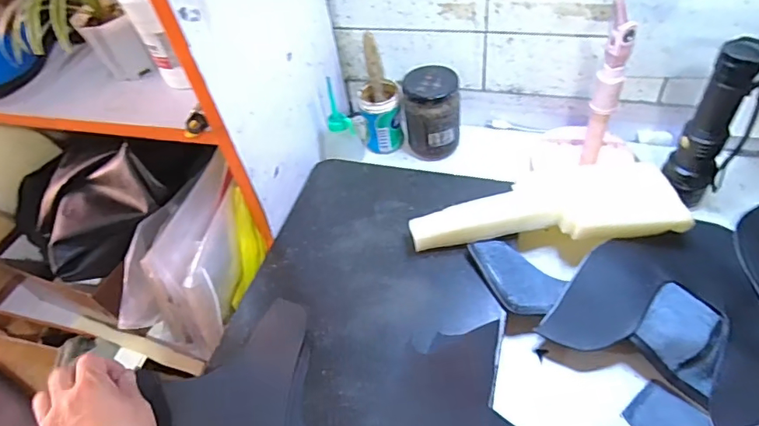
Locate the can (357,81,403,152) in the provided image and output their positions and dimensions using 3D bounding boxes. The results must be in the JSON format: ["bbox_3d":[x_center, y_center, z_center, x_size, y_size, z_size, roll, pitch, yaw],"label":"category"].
[{"bbox_3d":[0.003,-0.119,0.626,0.052,0.075,0.049,-6,49,7],"label":"can"}]

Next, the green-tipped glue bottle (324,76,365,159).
[{"bbox_3d":[-0.046,-0.112,0.599,0.048,0.117,0.032,-10,47,1],"label":"green-tipped glue bottle"}]

